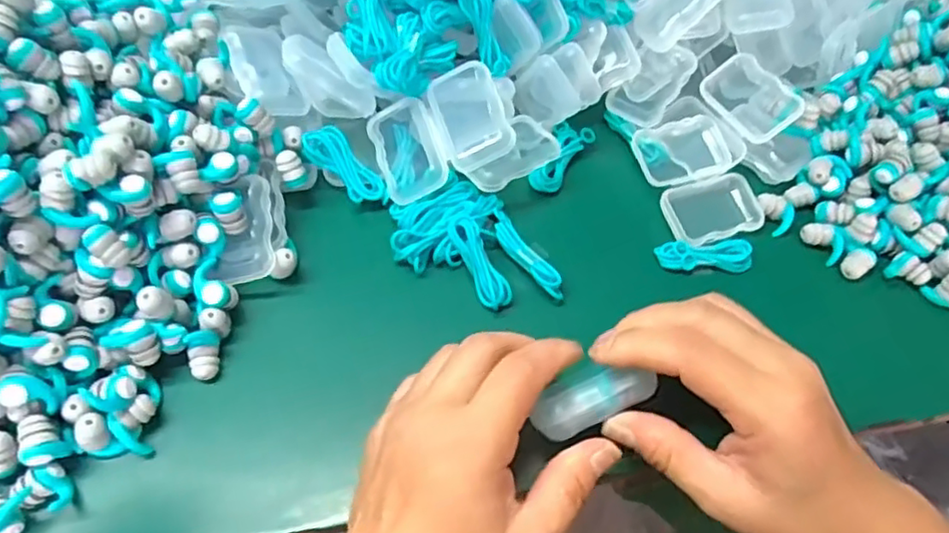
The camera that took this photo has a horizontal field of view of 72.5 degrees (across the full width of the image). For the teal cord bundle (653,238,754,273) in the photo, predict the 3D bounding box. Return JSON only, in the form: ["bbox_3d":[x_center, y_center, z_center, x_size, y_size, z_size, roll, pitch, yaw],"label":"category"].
[{"bbox_3d":[0.125,-0.006,0.351,0.051,0.010,0.015,-3,58,-7],"label":"teal cord bundle"}]

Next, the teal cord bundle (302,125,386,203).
[{"bbox_3d":[-0.070,-0.055,0.351,0.049,0.006,0.020,46,60,-13],"label":"teal cord bundle"}]

